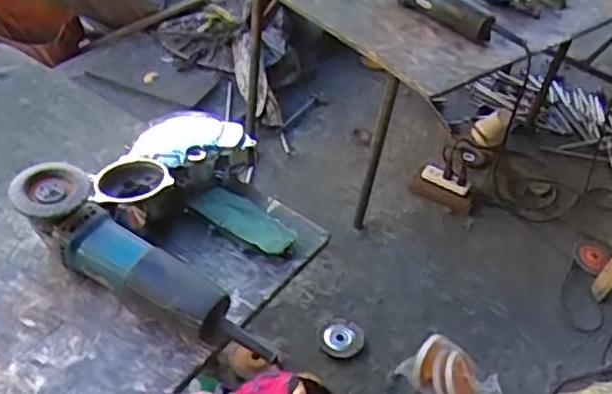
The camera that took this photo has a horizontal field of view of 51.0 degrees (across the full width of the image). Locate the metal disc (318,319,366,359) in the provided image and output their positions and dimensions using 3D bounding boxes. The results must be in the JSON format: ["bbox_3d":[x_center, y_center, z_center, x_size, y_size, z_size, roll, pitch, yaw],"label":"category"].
[{"bbox_3d":[0.063,0.257,1.173,0.087,0.014,0.074,-11,47,-22],"label":"metal disc"}]

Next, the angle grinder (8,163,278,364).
[{"bbox_3d":[-0.170,0.076,0.683,0.326,0.098,0.074,27,45,17],"label":"angle grinder"}]

